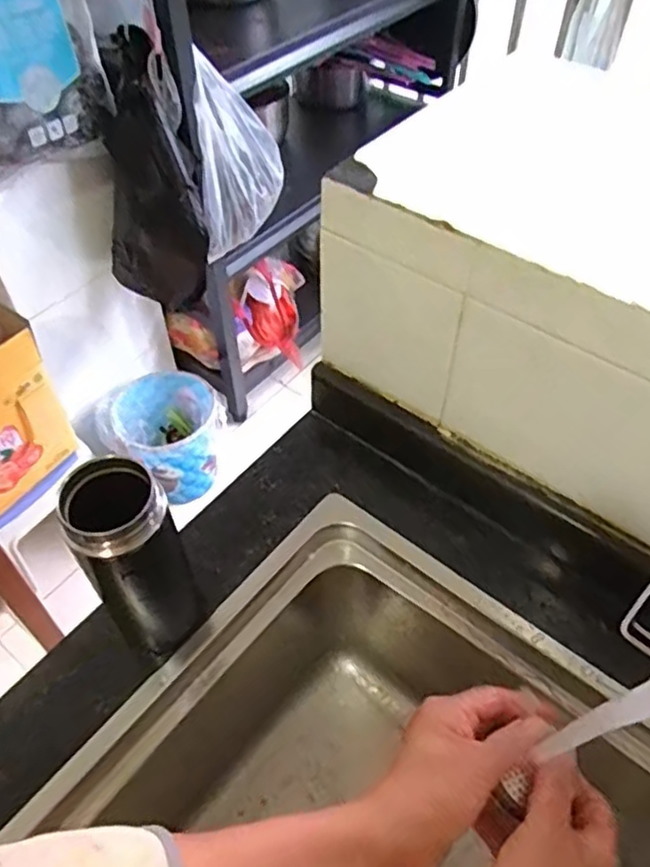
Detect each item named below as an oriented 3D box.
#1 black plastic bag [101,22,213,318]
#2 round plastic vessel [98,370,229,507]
[{"bbox_3d":[-0.311,-0.436,1.146,0.177,0.448,0.172,-7,28,-6],"label":"black plastic bag"},{"bbox_3d":[-0.346,-0.006,1.468,0.251,0.190,0.243,3,51,3],"label":"round plastic vessel"}]

